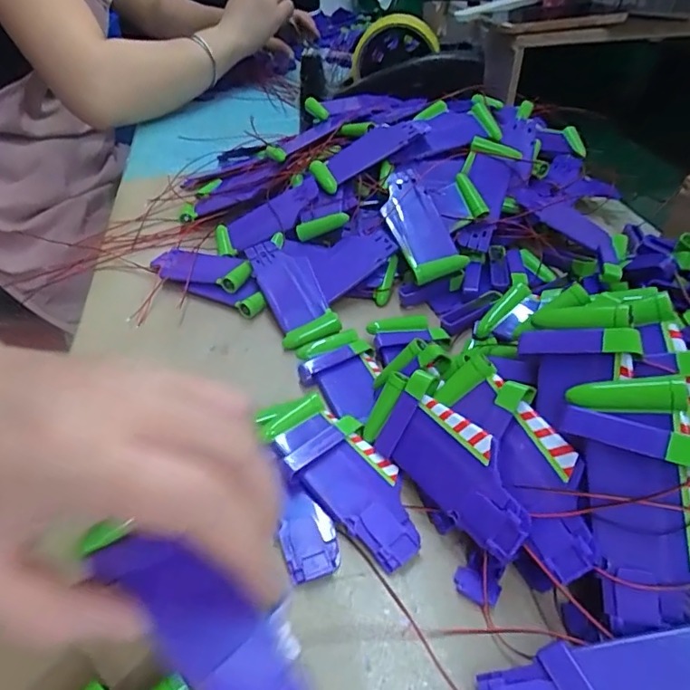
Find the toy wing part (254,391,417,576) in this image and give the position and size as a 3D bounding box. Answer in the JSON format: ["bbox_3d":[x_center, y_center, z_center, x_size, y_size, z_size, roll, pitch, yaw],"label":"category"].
[{"bbox_3d":[0.002,0.059,0.239,0.039,0.014,0.087,-33,50,-31],"label":"toy wing part"}]

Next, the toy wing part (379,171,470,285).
[{"bbox_3d":[0.050,-0.080,0.348,0.036,0.011,0.083,-15,65,-10],"label":"toy wing part"}]

